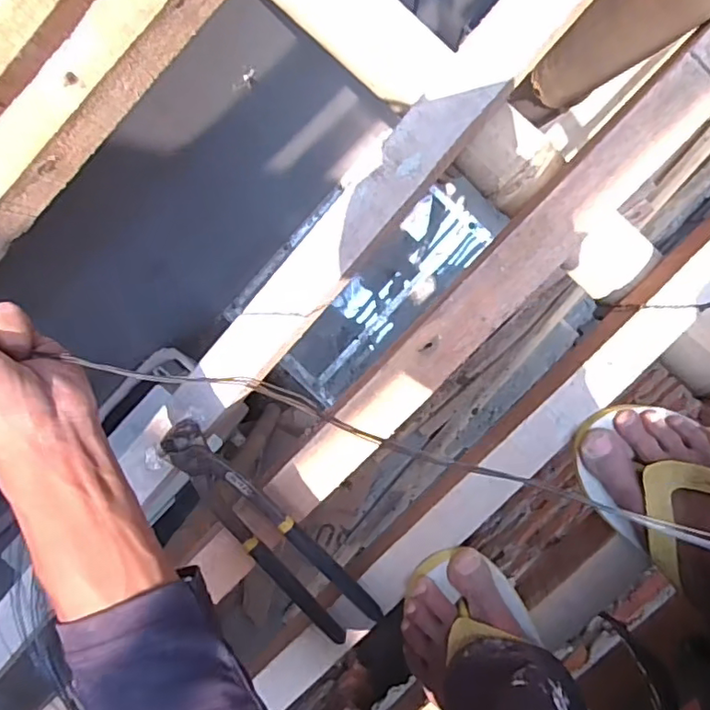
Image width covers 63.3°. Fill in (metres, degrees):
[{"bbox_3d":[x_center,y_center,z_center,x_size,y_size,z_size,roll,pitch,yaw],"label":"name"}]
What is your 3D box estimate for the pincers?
[{"bbox_3d":[-0.067,0.140,0.443,0.046,0.037,0.217,-41,93,6],"label":"pincers"}]

